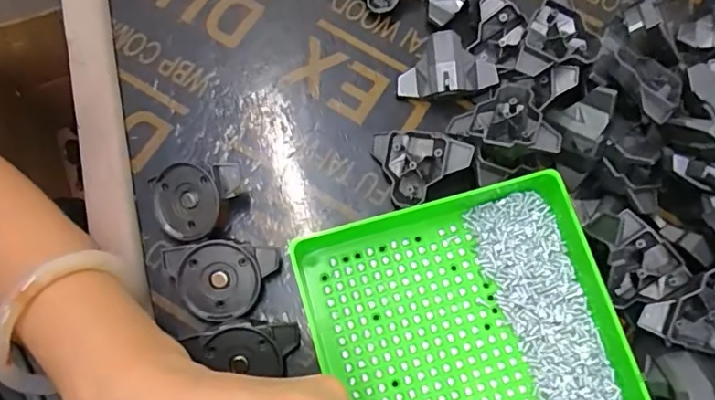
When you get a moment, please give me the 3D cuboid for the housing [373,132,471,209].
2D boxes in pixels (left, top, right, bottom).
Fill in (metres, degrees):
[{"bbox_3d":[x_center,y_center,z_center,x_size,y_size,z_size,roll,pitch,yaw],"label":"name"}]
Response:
[{"bbox_3d":[0.037,-0.027,0.318,0.051,0.013,0.047,-32,74,18],"label":"housing"}]

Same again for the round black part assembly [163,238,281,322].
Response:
[{"bbox_3d":[-0.072,0.042,0.296,0.058,0.017,0.042,-8,101,-4],"label":"round black part assembly"}]

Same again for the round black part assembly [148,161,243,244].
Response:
[{"bbox_3d":[-0.090,0.002,0.303,0.051,0.029,0.039,-5,74,-3],"label":"round black part assembly"}]

